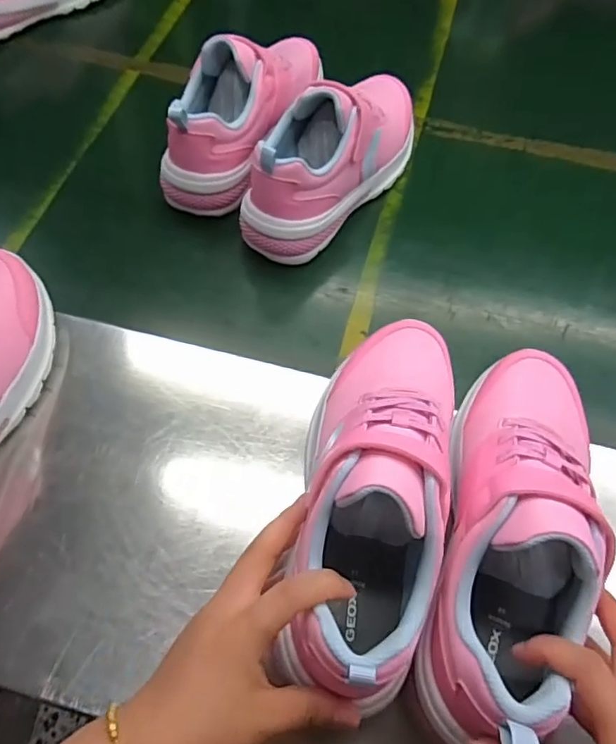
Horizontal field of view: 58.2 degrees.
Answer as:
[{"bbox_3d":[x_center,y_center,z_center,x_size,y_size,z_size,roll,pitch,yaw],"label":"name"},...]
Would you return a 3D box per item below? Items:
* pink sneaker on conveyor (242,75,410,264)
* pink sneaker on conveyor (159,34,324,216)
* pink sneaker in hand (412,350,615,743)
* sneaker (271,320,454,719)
[{"bbox_3d":[0.028,-0.222,0.539,0.083,0.113,0.244,36,70,15],"label":"pink sneaker on conveyor"},{"bbox_3d":[-0.066,-0.281,0.561,0.086,0.113,0.237,17,66,8],"label":"pink sneaker on conveyor"},{"bbox_3d":[0.132,0.086,0.334,0.073,0.096,0.248,20,53,9],"label":"pink sneaker in hand"},{"bbox_3d":[0.041,0.062,0.343,0.081,0.091,0.242,10,60,5],"label":"sneaker"}]

